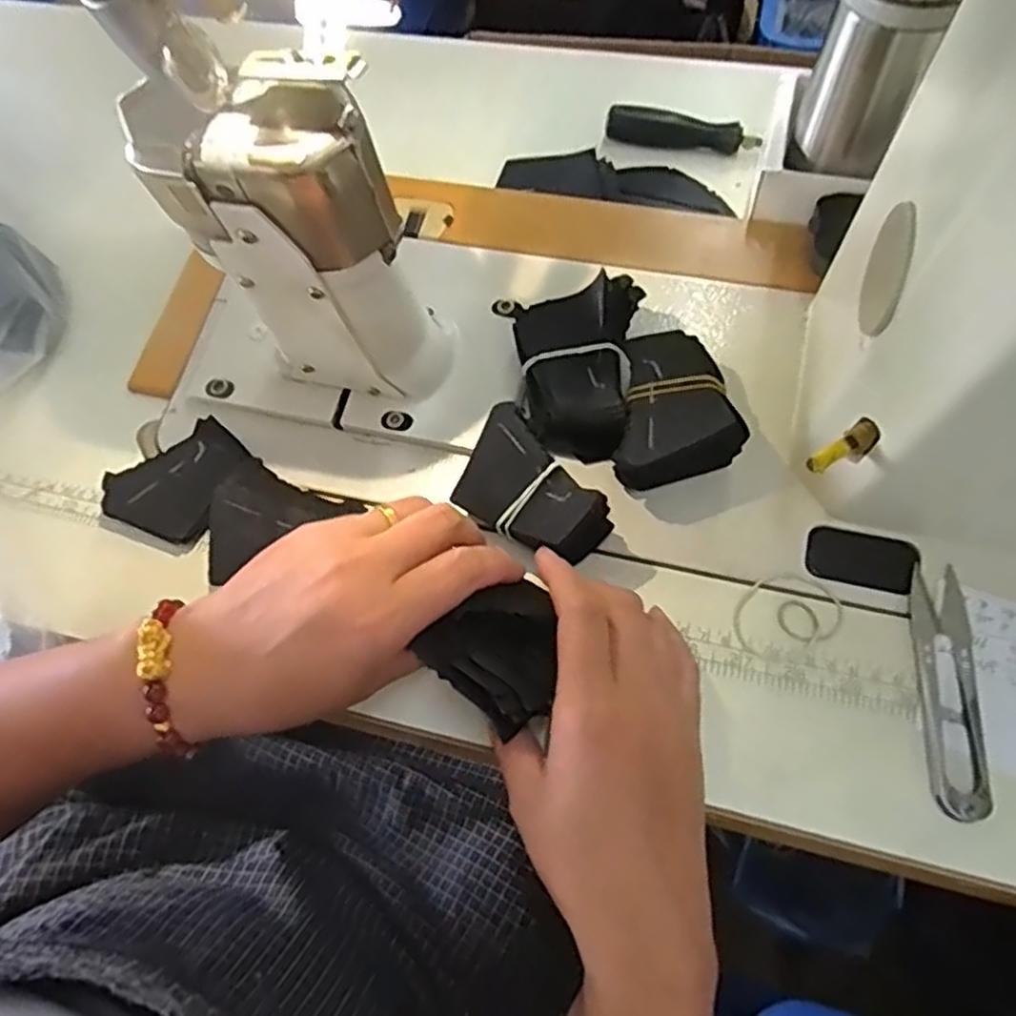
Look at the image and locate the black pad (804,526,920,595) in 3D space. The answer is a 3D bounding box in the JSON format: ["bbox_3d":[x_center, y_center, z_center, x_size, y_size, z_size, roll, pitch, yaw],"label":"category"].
[{"bbox_3d":[0.179,0.026,0.364,0.052,0.005,0.029,12,63,10],"label":"black pad"}]

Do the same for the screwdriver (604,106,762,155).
[{"bbox_3d":[0.126,-0.272,0.516,0.107,0.019,0.019,9,62,9],"label":"screwdriver"}]

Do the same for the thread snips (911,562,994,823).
[{"bbox_3d":[0.204,0.081,0.330,0.025,0.007,0.115,6,62,7],"label":"thread snips"}]

